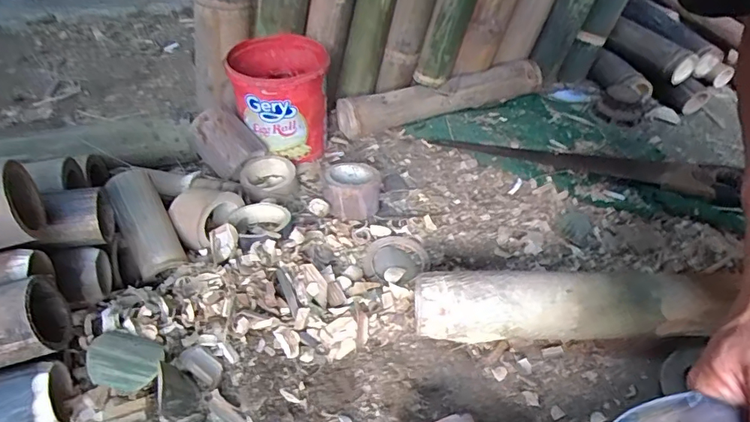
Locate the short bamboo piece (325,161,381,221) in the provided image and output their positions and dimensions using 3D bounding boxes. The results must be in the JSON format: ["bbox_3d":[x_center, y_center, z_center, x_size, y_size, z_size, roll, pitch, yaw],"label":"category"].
[{"bbox_3d":[-0.032,-0.028,0.654,0.077,0.057,0.089,0,41,-4],"label":"short bamboo piece"}]

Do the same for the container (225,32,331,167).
[{"bbox_3d":[-0.144,-0.164,0.728,0.138,0.155,0.148,-3,41,-8],"label":"container"}]

